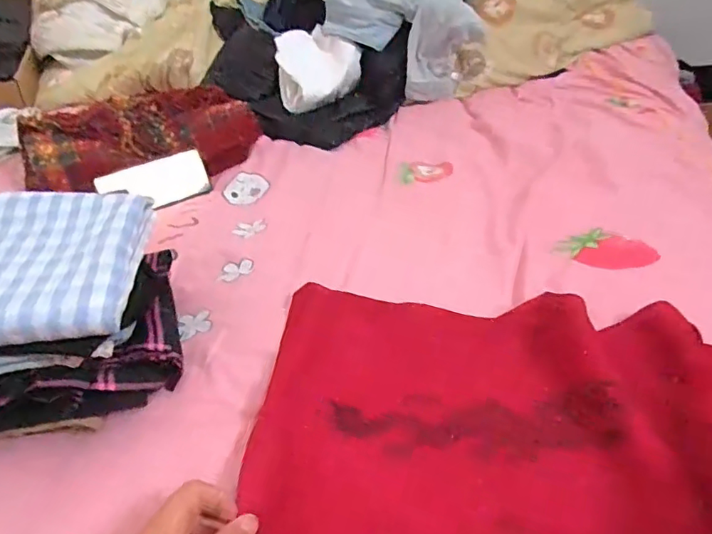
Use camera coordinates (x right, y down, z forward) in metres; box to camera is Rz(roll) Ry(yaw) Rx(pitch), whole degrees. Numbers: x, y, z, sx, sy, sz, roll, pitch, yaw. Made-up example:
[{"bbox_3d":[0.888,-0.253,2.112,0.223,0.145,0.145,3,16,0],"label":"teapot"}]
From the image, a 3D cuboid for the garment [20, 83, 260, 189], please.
[{"bbox_3d":[-0.349,-0.210,0.837,0.352,0.090,0.198,-24,42,-19],"label":"garment"}]

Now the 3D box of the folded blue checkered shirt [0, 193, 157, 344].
[{"bbox_3d":[-0.322,-0.002,0.460,0.242,0.045,0.188,-7,42,0],"label":"folded blue checkered shirt"}]

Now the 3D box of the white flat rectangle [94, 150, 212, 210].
[{"bbox_3d":[-0.301,-0.126,0.786,0.153,0.009,0.075,-26,83,-26],"label":"white flat rectangle"}]

